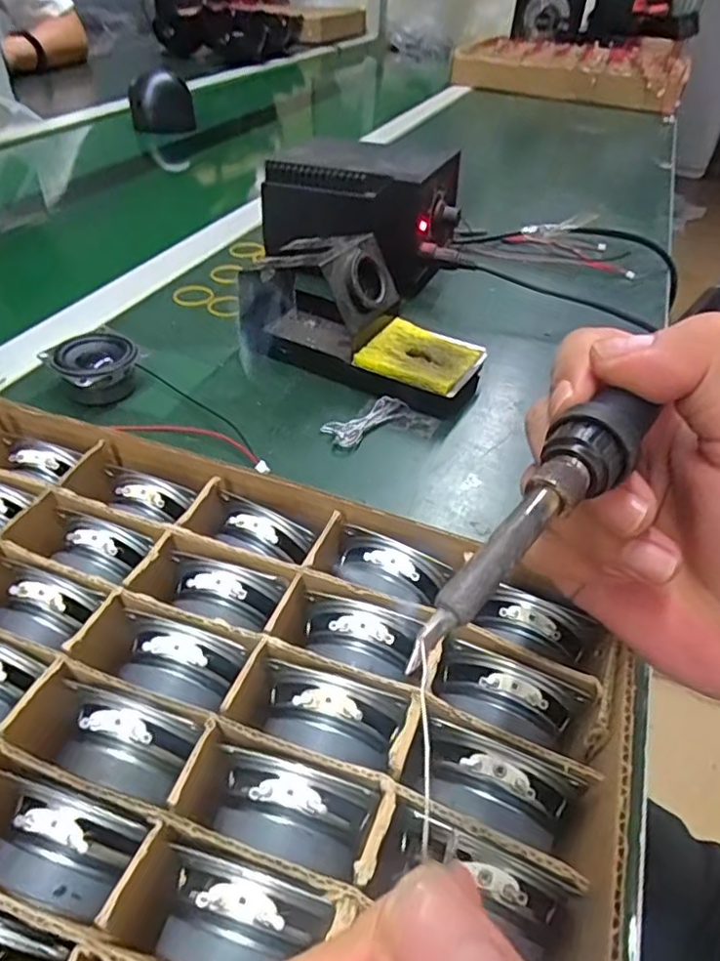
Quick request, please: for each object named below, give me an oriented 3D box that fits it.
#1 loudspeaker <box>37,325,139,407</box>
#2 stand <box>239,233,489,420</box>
[{"bbox_3d":[-0.165,-0.070,0.386,0.047,0.026,0.049,2,42,-2],"label":"loudspeaker"},{"bbox_3d":[0.001,-0.111,0.413,0.164,0.078,0.075,22,45,20],"label":"stand"}]

